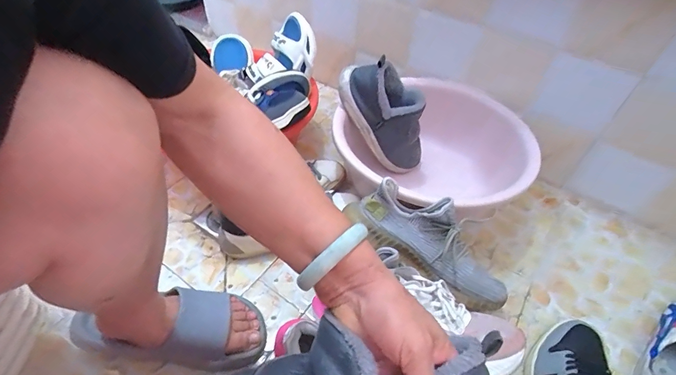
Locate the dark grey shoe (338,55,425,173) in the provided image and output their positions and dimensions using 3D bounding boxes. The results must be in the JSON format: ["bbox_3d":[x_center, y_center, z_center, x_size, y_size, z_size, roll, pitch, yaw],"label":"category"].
[{"bbox_3d":[0.116,-0.137,0.774,0.143,0.283,0.082,-20,43,19],"label":"dark grey shoe"}]

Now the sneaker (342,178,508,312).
[{"bbox_3d":[0.163,0.086,0.599,0.268,0.124,0.086,38,12,7],"label":"sneaker"}]

